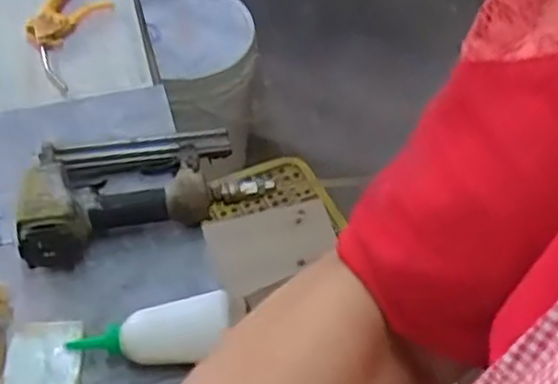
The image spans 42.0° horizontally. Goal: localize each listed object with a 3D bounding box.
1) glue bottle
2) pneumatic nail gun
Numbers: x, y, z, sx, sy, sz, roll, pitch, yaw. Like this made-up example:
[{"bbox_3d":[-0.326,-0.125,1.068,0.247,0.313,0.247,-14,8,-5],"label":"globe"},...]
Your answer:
[{"bbox_3d":[-0.115,0.133,0.663,0.143,0.047,0.043,-10,51,-11],"label":"glue bottle"},{"bbox_3d":[-0.157,-0.011,0.770,0.223,0.059,0.148,-10,51,-12],"label":"pneumatic nail gun"}]

